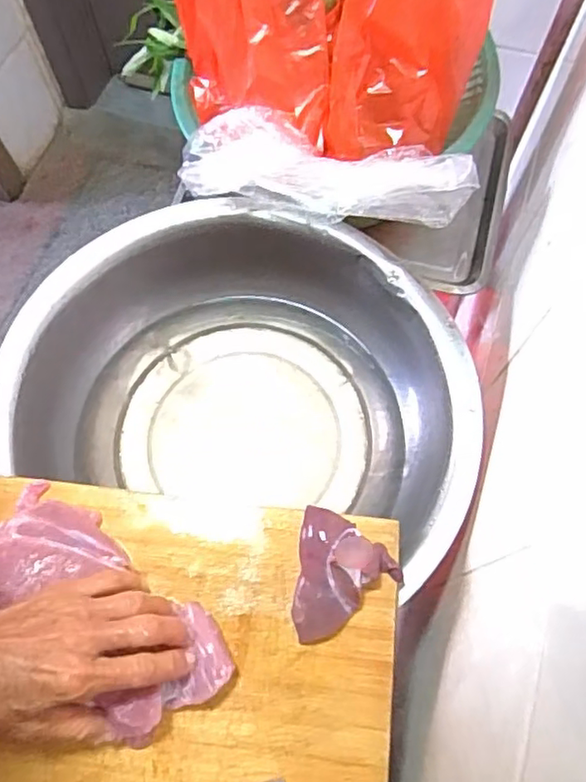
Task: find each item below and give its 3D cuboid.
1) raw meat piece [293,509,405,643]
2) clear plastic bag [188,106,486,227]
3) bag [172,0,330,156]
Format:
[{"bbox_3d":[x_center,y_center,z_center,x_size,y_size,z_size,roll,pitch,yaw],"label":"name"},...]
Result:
[{"bbox_3d":[0.040,0.137,0.447,0.074,0.023,0.091,7,67,3],"label":"raw meat piece"},{"bbox_3d":[0.030,-0.209,0.591,0.286,0.051,0.091,10,67,4],"label":"clear plastic bag"},{"bbox_3d":[-0.045,-0.378,0.573,0.148,0.189,0.210,-10,67,-4],"label":"bag"}]

